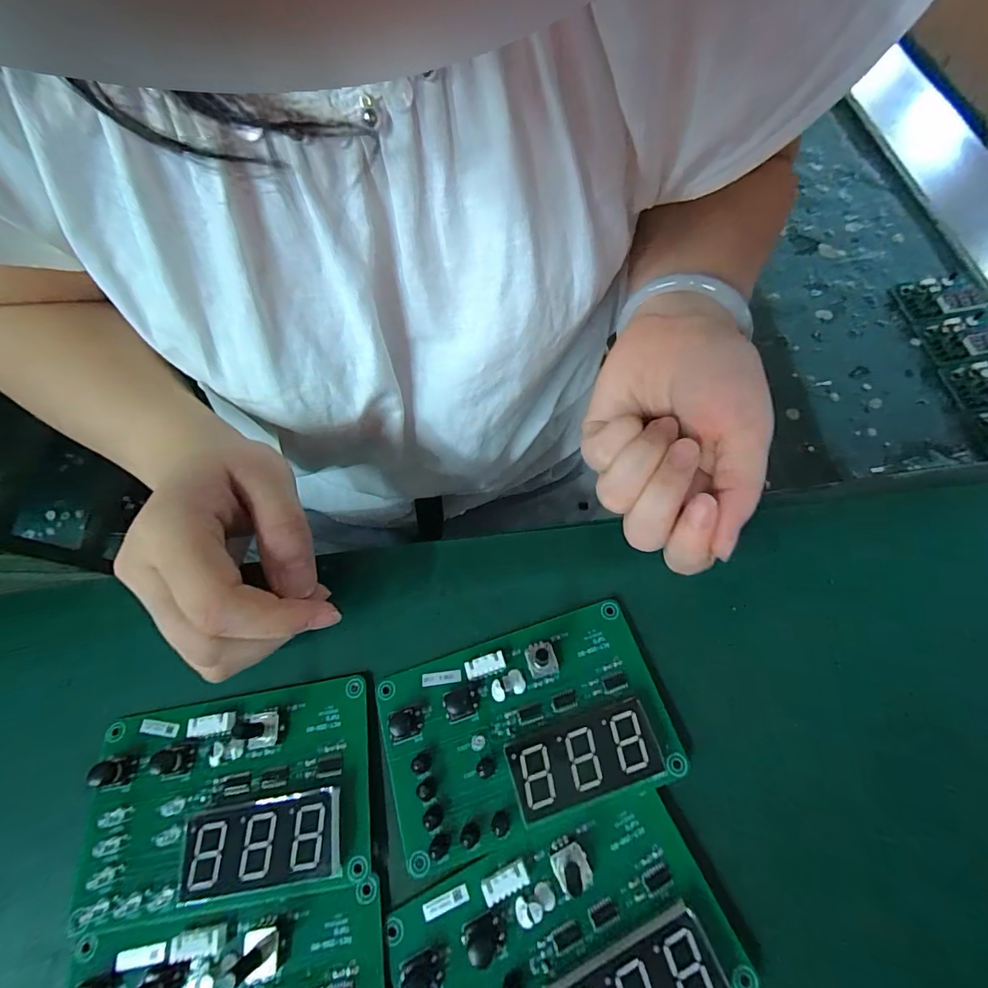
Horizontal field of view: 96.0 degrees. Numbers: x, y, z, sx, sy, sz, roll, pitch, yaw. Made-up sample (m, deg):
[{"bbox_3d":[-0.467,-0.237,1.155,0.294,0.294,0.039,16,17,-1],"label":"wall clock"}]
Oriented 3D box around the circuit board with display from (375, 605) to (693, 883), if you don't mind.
[{"bbox_3d":[0.013,0.100,0.192,0.120,0.021,0.073,-18,69,-5],"label":"circuit board with display"}]

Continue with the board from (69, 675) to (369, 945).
[{"bbox_3d":[-0.112,0.129,0.187,0.115,0.021,0.076,-10,68,-2],"label":"board"}]

